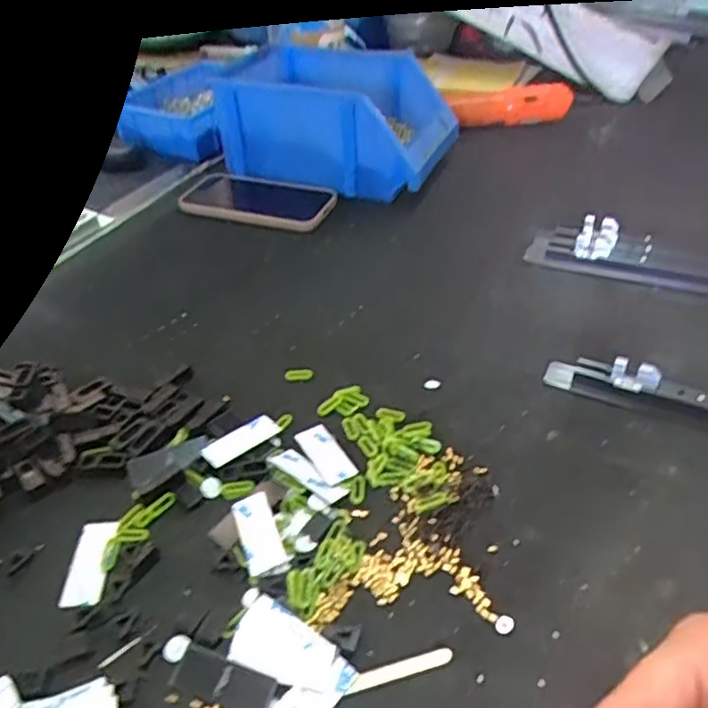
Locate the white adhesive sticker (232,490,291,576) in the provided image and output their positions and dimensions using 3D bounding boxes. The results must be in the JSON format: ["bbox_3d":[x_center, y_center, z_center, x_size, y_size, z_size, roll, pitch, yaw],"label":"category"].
[{"bbox_3d":[-0.054,0.101,0.348,0.022,0.004,0.049,-25,45,-8],"label":"white adhesive sticker"}]

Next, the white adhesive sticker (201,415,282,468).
[{"bbox_3d":[-0.072,0.056,0.401,0.052,0.006,0.017,-31,48,-29],"label":"white adhesive sticker"}]

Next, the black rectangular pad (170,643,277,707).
[{"bbox_3d":[-0.062,0.154,0.290,0.049,0.004,0.020,15,43,19],"label":"black rectangular pad"}]

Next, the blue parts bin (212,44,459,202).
[{"bbox_3d":[-0.017,-0.255,0.684,0.238,0.110,0.148,16,44,20],"label":"blue parts bin"}]

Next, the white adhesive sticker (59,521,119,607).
[{"bbox_3d":[-0.147,0.115,0.342,0.021,0.004,0.050,-4,41,-2],"label":"white adhesive sticker"}]

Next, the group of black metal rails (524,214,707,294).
[{"bbox_3d":[0.261,-0.087,0.538,0.203,0.031,0.056,14,43,18],"label":"group of black metal rails"}]

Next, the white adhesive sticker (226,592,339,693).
[{"bbox_3d":[-0.034,0.142,0.301,0.050,0.005,0.033,15,43,19],"label":"white adhesive sticker"}]

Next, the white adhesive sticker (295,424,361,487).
[{"bbox_3d":[-0.018,0.063,0.391,0.020,0.004,0.049,-27,44,-19],"label":"white adhesive sticker"}]

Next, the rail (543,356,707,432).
[{"bbox_3d":[0.229,0.037,0.395,0.202,0.028,0.020,19,45,23],"label":"rail"}]

